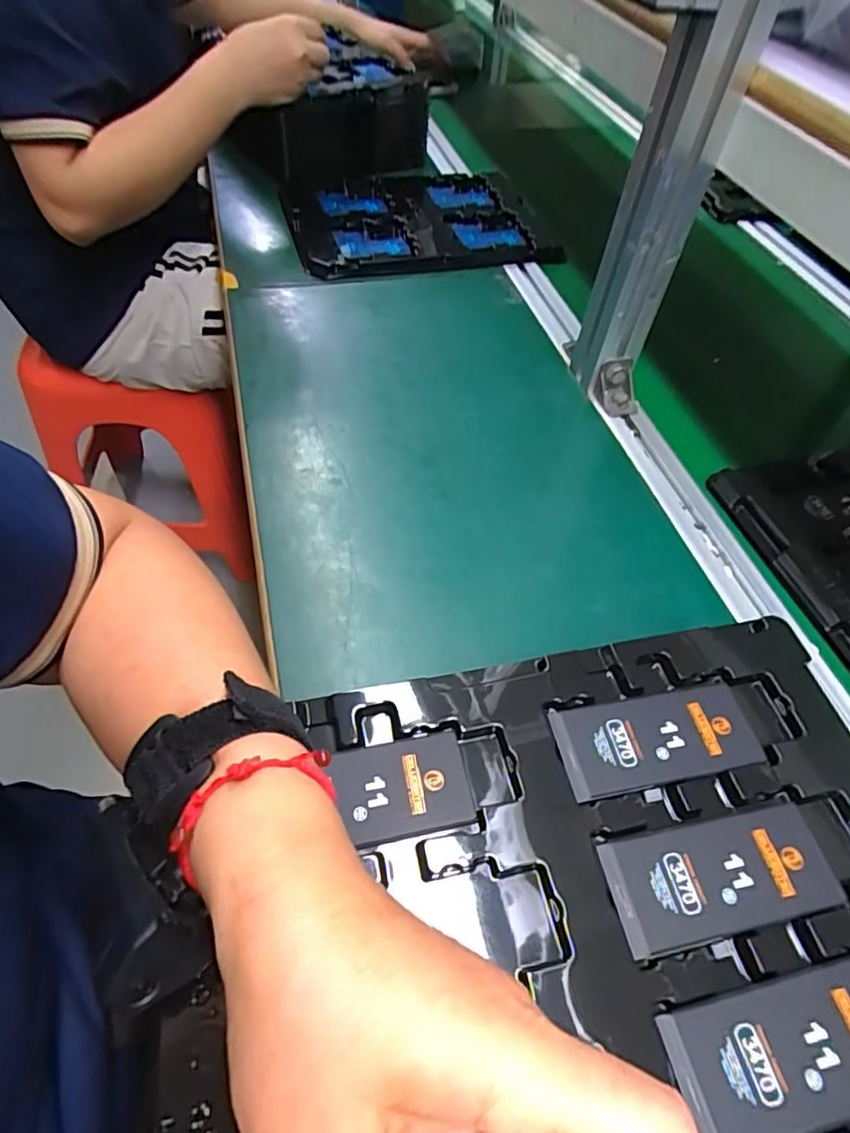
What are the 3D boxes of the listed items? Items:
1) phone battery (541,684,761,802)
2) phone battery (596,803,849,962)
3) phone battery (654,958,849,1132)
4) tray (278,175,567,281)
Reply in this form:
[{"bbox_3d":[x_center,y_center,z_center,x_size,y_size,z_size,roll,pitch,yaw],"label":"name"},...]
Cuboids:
[{"bbox_3d":[0.114,0.084,0.290,0.098,0.004,0.043,-7,55,-8],"label":"phone battery"},{"bbox_3d":[0.128,0.133,0.255,0.098,0.004,0.042,-8,55,-9],"label":"phone battery"},{"bbox_3d":[0.140,0.181,0.220,0.098,0.004,0.044,-9,55,-10],"label":"phone battery"},{"bbox_3d":[-0.013,-0.423,0.707,0.288,0.020,0.255,-9,55,-10],"label":"tray"}]

